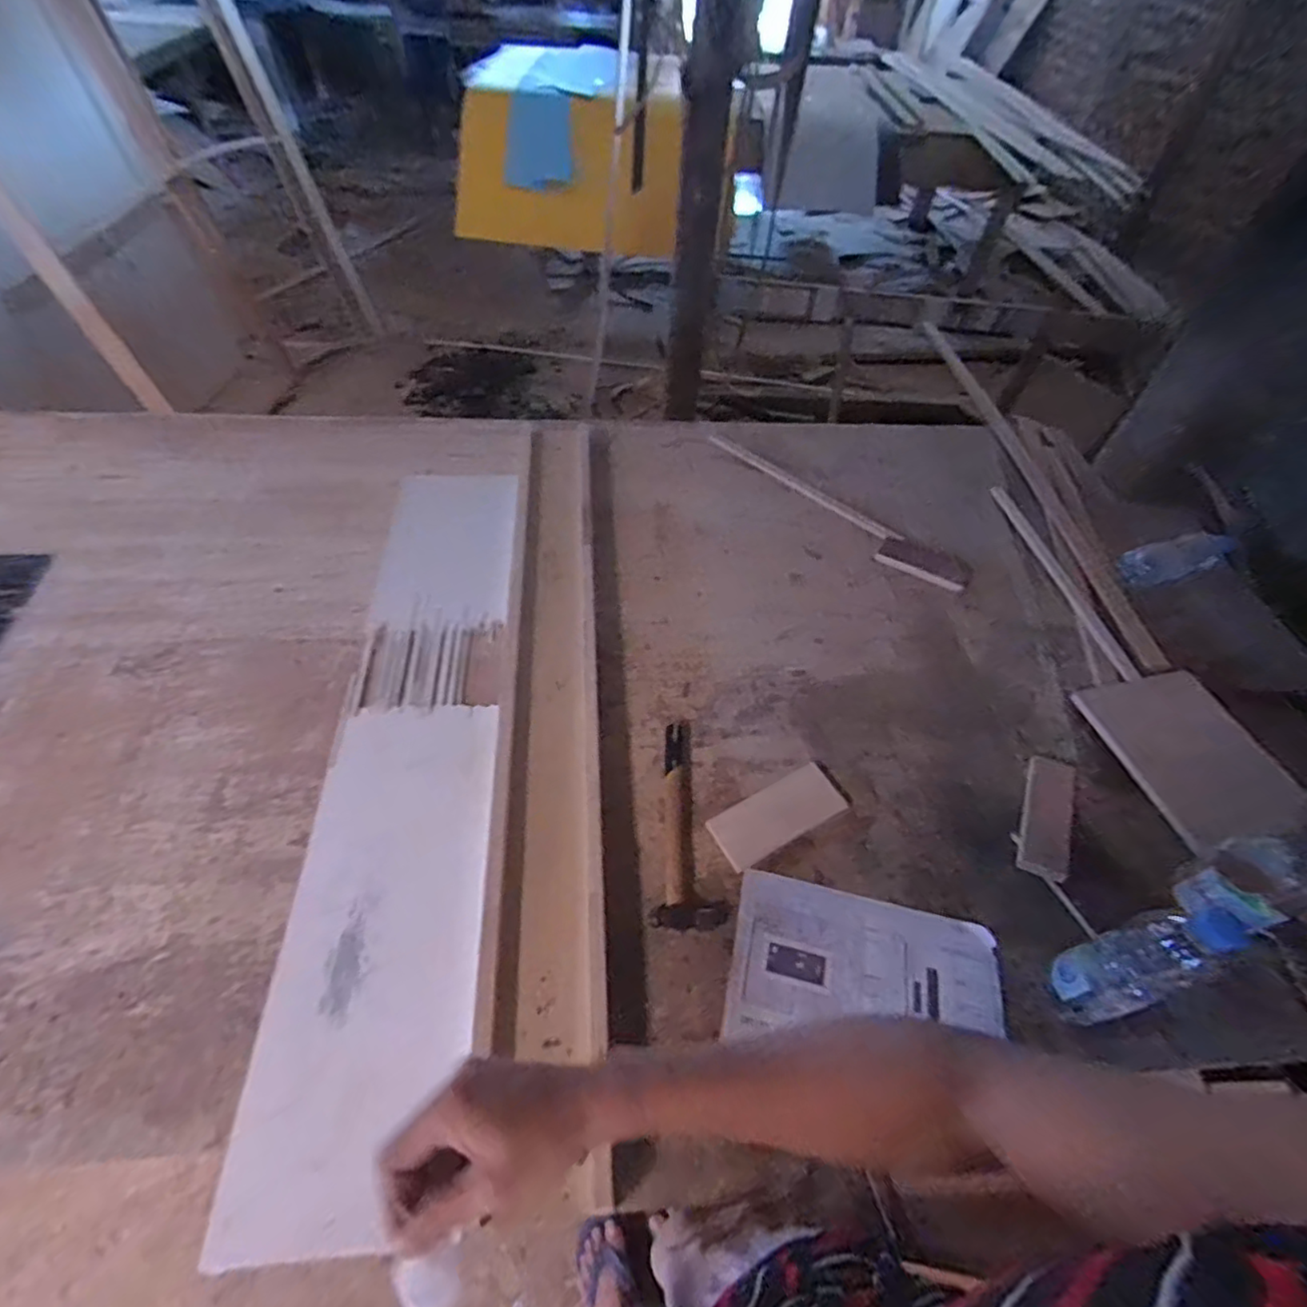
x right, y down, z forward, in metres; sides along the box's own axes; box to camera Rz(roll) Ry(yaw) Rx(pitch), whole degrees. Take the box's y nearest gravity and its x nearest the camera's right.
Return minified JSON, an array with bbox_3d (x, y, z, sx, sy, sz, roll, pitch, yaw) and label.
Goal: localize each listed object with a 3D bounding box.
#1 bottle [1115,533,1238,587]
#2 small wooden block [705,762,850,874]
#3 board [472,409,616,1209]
[{"bbox_3d":[0.955,-0.172,1.151,0.220,0.088,0.080,-12,54,-13],"label":"bottle"},{"bbox_3d":[0.163,0.209,0.831,0.181,0.010,0.079,-23,57,-20],"label":"small wooden block"},{"bbox_3d":[-0.149,0.024,0.925,0.130,0.047,1.157,-1,53,-5],"label":"board"}]

